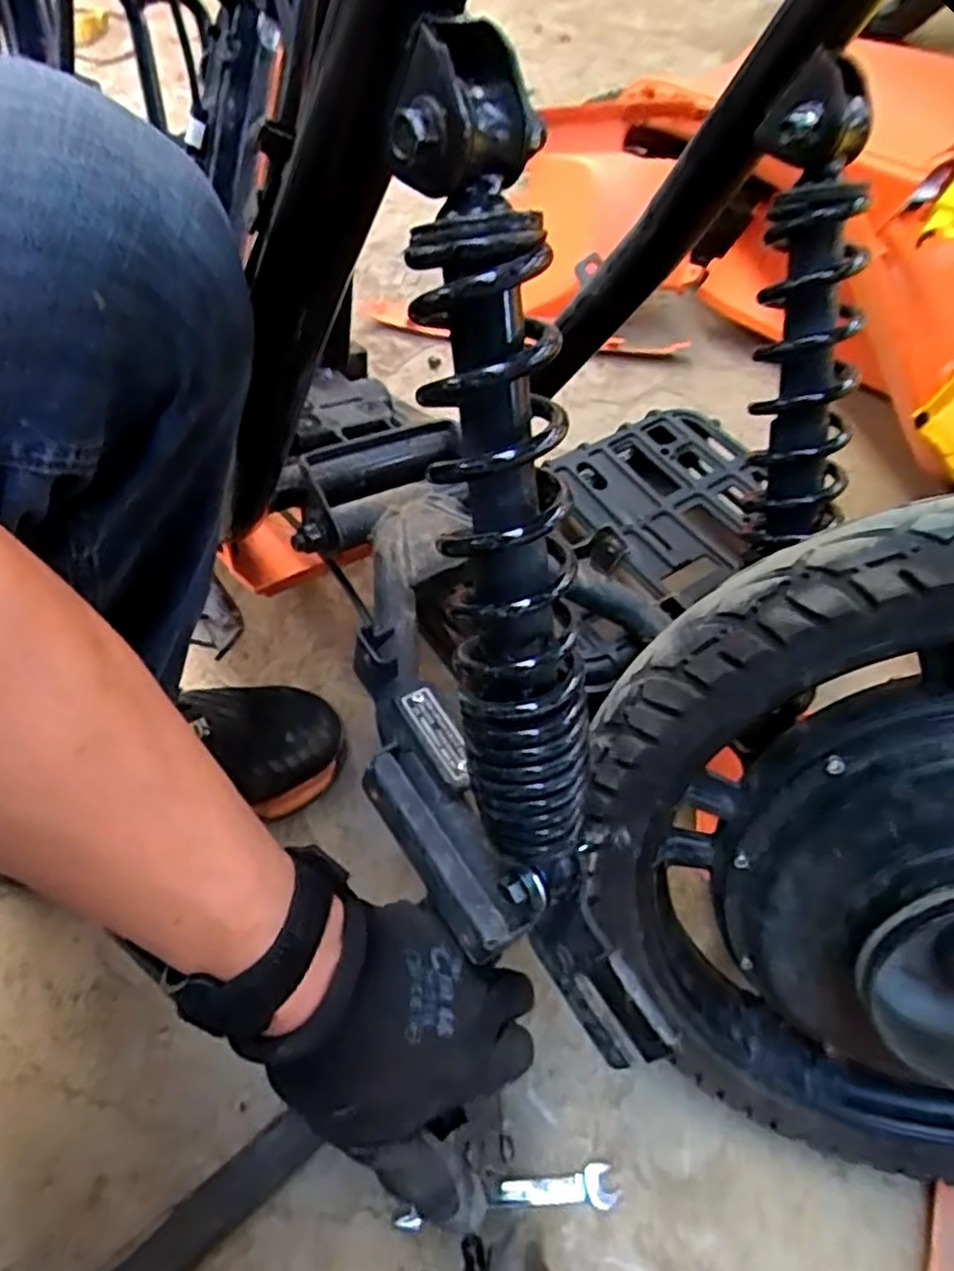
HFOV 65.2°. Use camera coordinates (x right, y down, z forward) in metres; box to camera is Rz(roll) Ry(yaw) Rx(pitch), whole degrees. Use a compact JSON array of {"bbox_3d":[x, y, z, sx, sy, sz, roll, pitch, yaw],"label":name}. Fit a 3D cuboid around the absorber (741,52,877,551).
[{"bbox_3d":[0.148,-0.137,0.337,0.043,0.195,0.037,-9,24,-6],"label":"absorber"}]

